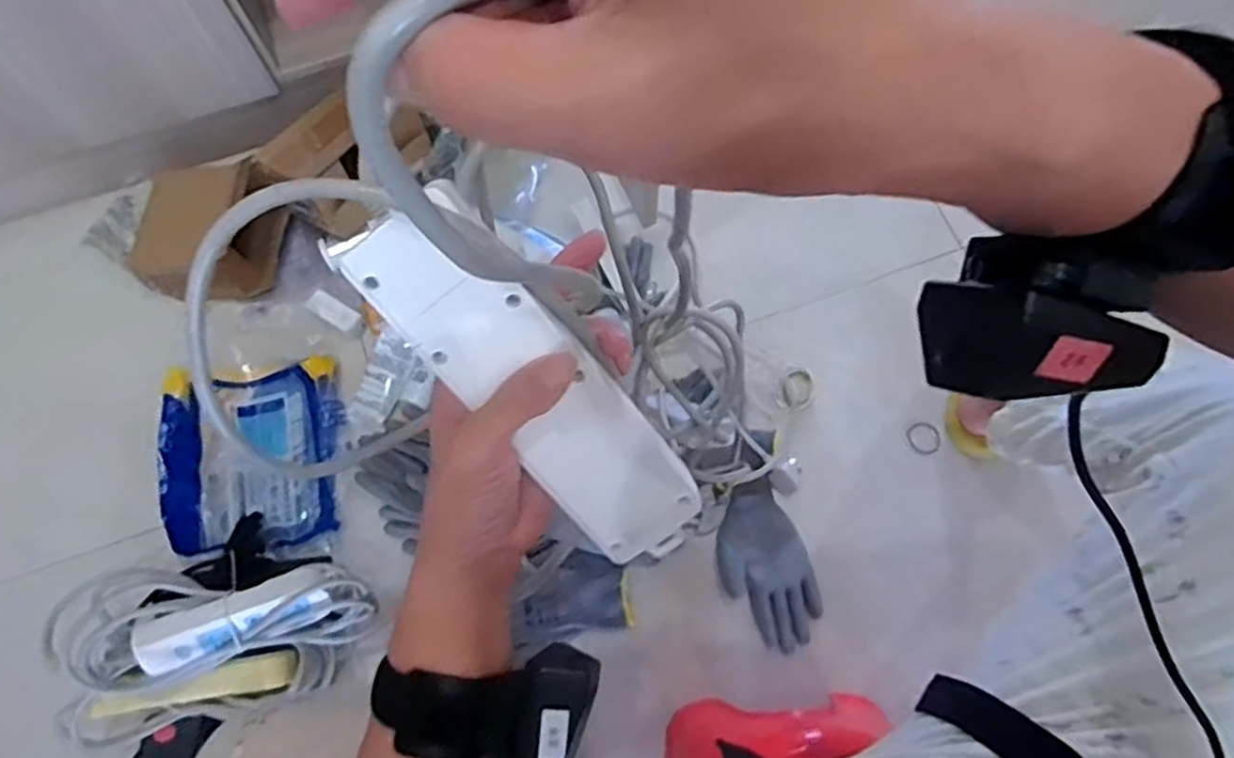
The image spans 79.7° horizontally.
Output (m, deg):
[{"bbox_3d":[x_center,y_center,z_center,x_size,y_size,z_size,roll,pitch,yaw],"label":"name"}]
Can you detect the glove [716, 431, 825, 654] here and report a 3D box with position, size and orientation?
[{"bbox_3d":[0.167,0.190,0.865,0.102,0.025,0.235,-13,70,-4],"label":"glove"}]

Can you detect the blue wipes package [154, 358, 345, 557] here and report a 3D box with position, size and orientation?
[{"bbox_3d":[-0.438,0.087,0.900,0.189,0.083,0.241,-5,70,-1],"label":"blue wipes package"}]

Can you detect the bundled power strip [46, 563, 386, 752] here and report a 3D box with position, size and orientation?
[{"bbox_3d":[-0.402,0.267,0.736,0.286,0.107,0.154,-5,70,-1],"label":"bundled power strip"}]

